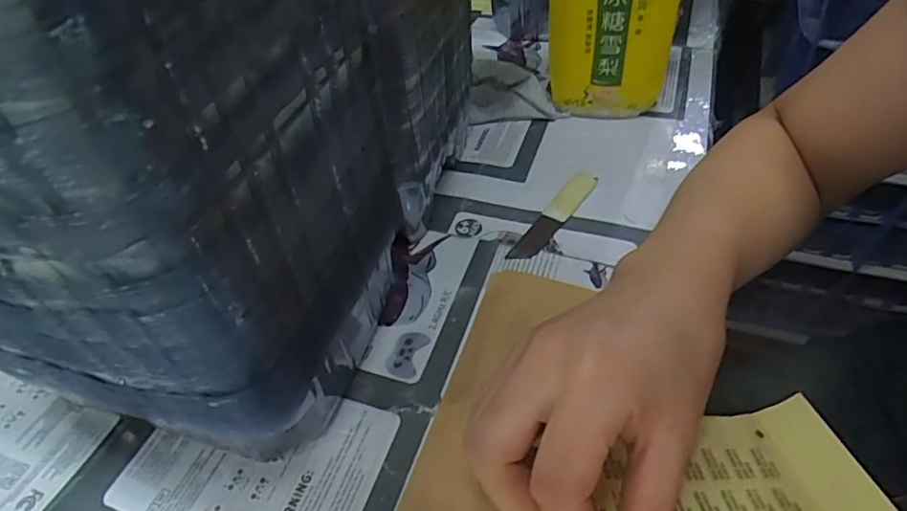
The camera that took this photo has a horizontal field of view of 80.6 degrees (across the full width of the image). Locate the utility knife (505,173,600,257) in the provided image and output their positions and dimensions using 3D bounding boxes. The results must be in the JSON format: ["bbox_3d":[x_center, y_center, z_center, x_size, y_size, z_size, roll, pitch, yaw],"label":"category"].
[{"bbox_3d":[0.075,-0.029,0.390,0.020,0.005,0.103,28,56,26],"label":"utility knife"}]

